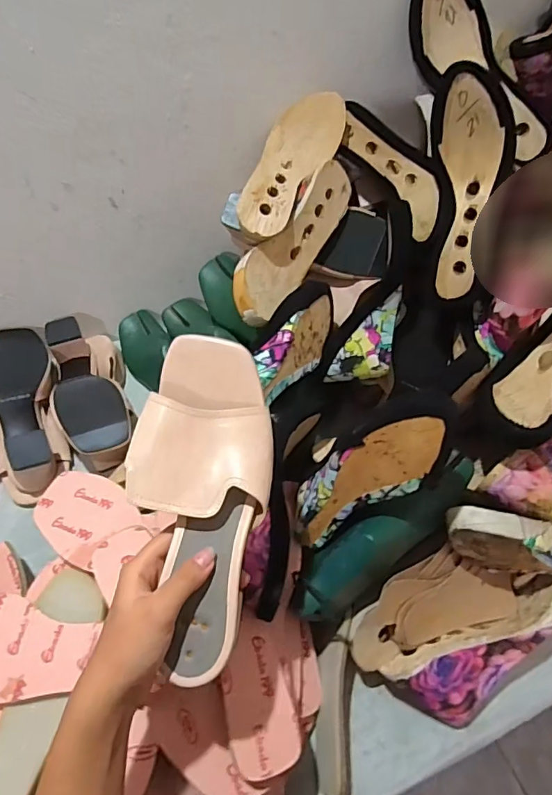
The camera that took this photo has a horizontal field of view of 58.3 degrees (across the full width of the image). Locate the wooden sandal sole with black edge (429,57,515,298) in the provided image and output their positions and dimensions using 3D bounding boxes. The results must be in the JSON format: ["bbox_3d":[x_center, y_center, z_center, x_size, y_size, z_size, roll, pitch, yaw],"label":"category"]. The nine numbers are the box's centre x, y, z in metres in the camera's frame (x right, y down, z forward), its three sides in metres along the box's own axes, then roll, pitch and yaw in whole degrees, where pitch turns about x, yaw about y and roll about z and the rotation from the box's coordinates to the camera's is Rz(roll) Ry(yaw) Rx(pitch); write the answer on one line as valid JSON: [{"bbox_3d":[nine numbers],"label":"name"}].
[{"bbox_3d":[0.214,-0.230,0.551,0.085,0.059,0.238,2,95,-1],"label":"wooden sandal sole with black edge"}]

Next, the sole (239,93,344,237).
[{"bbox_3d":[0.015,-0.284,0.593,0.076,0.061,0.225,19,55,11],"label":"sole"}]

